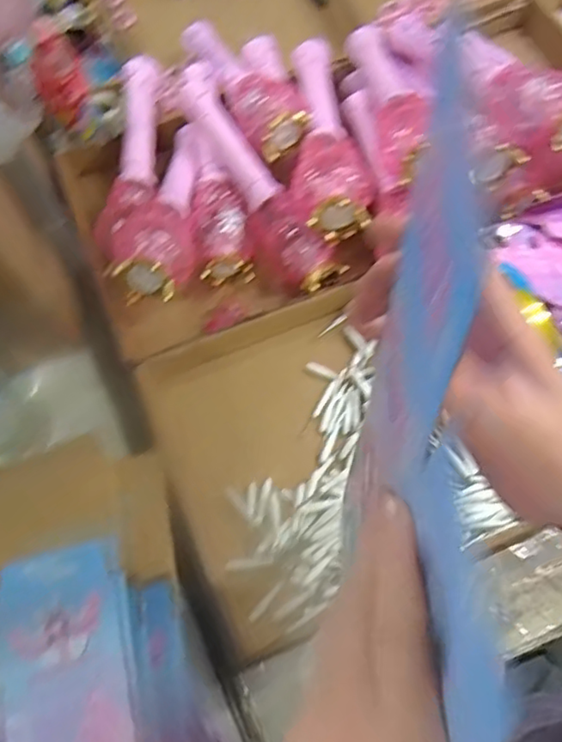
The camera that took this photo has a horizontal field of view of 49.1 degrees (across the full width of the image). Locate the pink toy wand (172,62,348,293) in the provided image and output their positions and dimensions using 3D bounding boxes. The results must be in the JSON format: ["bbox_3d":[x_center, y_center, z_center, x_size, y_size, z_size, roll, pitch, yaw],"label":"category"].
[{"bbox_3d":[-0.048,-0.259,0.811,0.079,0.085,0.371,-29,70,-10],"label":"pink toy wand"}]

